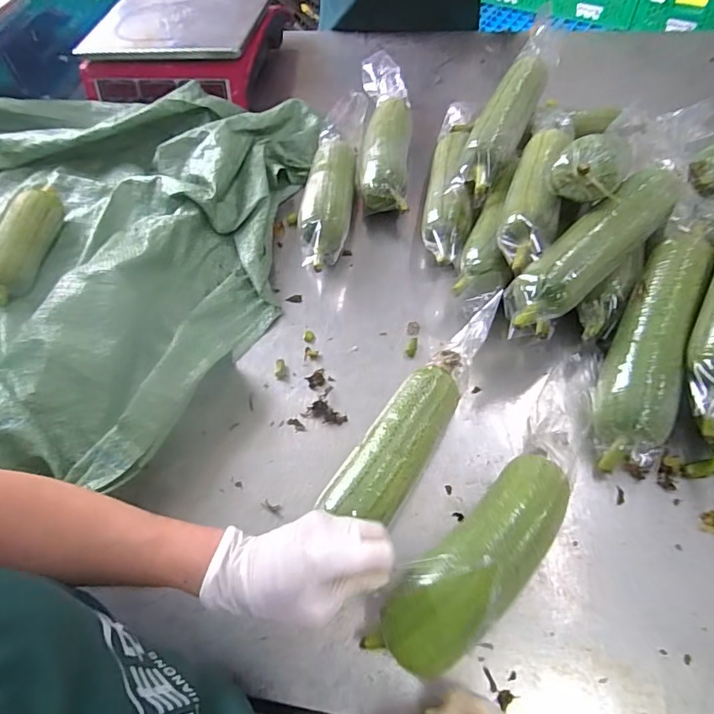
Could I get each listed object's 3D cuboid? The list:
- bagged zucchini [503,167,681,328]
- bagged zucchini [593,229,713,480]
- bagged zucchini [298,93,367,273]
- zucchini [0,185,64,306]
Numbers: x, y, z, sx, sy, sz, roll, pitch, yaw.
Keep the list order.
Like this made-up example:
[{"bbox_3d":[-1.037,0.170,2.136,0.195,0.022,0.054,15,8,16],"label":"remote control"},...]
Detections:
[{"bbox_3d":[0.242,-0.114,0.483,0.247,0.046,0.061,-37,63,-17],"label":"bagged zucchini"},{"bbox_3d":[0.279,-0.010,0.453,0.064,0.051,0.245,18,84,15],"label":"bagged zucchini"},{"bbox_3d":[-0.030,-0.269,0.679,0.064,0.061,0.365,3,58,6],"label":"bagged zucchini"},{"bbox_3d":[-0.456,-0.158,0.646,0.062,0.046,0.184,2,58,6],"label":"zucchini"}]

